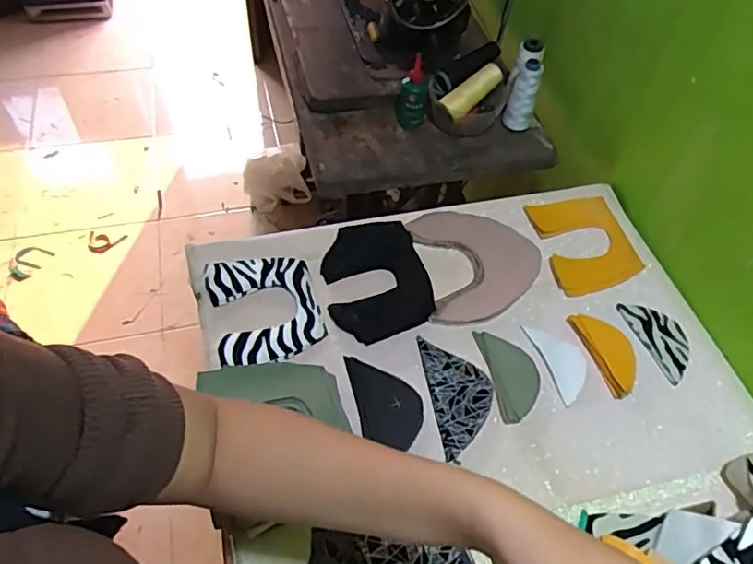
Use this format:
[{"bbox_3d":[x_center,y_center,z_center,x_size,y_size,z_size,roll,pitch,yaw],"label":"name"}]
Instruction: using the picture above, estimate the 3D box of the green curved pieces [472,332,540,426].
[{"bbox_3d":[0.159,0.107,0.682,0.058,0.004,0.119,-8,48,-7],"label":"green curved pieces"}]

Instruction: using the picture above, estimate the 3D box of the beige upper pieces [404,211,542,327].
[{"bbox_3d":[0.136,-0.027,0.769,0.162,0.016,0.168,-8,54,-10],"label":"beige upper pieces"}]

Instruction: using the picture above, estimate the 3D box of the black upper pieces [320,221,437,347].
[{"bbox_3d":[-0.001,-0.006,0.743,0.126,0.022,0.159,-13,55,-14],"label":"black upper pieces"}]

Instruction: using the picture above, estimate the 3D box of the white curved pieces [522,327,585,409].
[{"bbox_3d":[0.220,0.093,0.692,0.050,0.004,0.101,-11,55,-12],"label":"white curved pieces"}]

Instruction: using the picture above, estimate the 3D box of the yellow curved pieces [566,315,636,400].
[{"bbox_3d":[0.281,0.082,0.697,0.055,0.010,0.107,-16,56,-15],"label":"yellow curved pieces"}]

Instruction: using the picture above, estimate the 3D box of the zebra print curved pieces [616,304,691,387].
[{"bbox_3d":[0.353,0.067,0.720,0.060,0.004,0.113,-14,56,-14],"label":"zebra print curved pieces"}]

